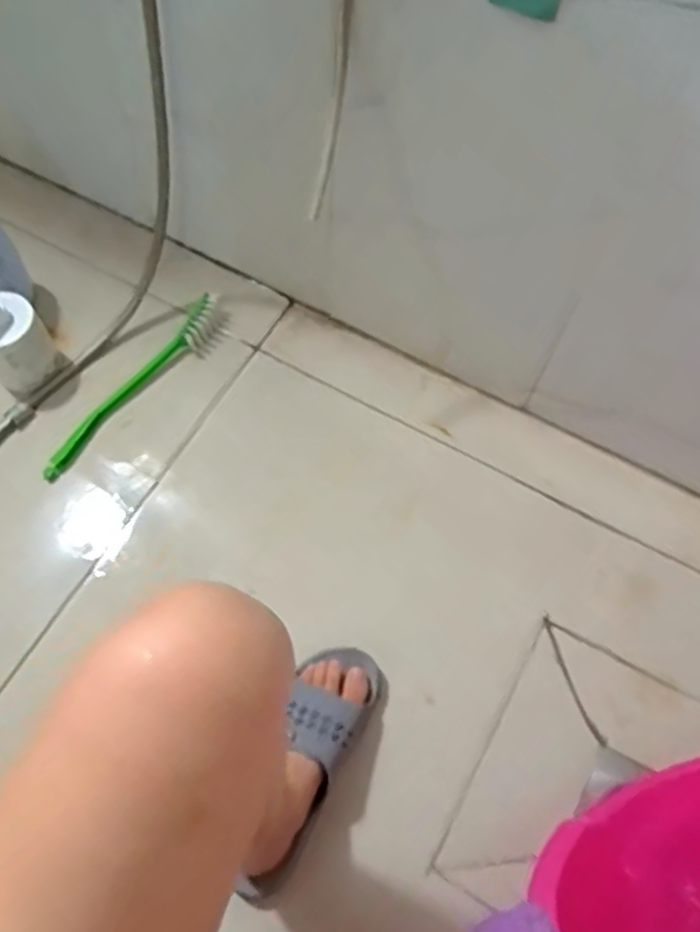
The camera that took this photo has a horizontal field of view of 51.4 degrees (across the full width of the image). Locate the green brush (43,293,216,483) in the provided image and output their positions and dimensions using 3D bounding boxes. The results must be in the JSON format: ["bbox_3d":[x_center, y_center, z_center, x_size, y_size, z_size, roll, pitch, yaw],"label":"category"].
[{"bbox_3d":[-0.290,-0.107,0.976,0.028,0.071,0.320,39,71,14],"label":"green brush"}]

